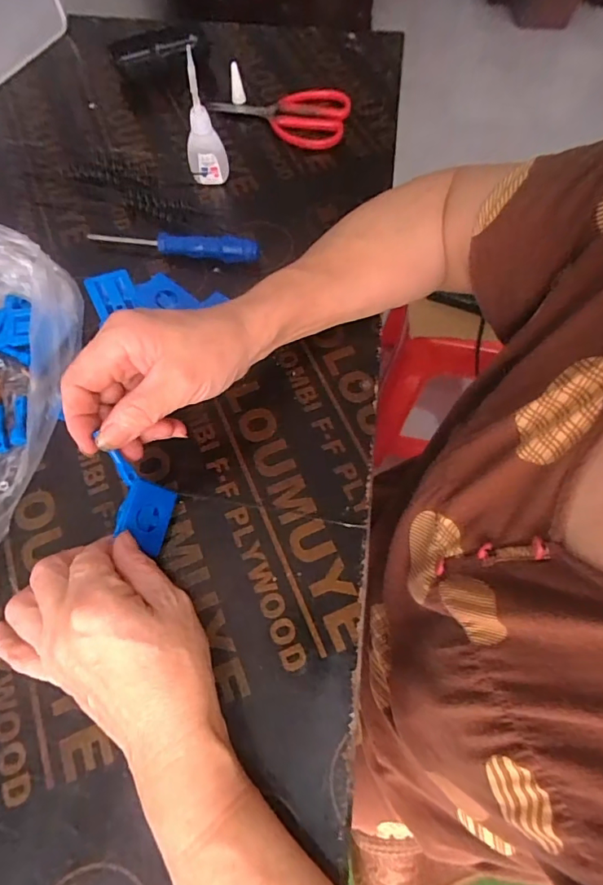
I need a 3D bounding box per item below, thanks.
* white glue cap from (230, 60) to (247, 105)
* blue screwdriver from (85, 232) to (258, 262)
[{"bbox_3d":[-0.067,-0.374,0.490,0.014,0.032,0.014,-6,66,-2],"label":"white glue cap"},{"bbox_3d":[-0.111,-0.171,0.413,0.149,0.021,0.015,6,66,3],"label":"blue screwdriver"}]

